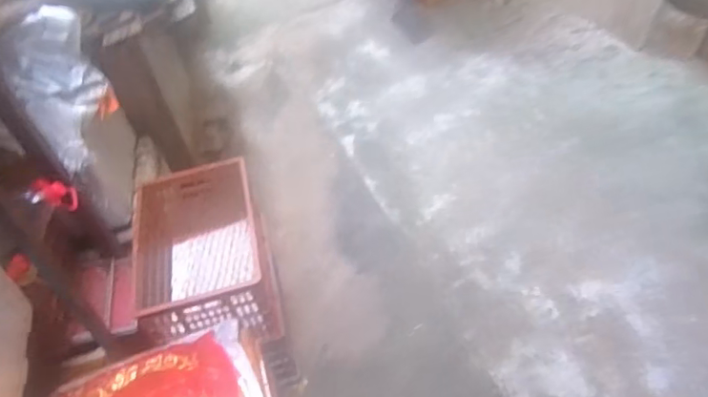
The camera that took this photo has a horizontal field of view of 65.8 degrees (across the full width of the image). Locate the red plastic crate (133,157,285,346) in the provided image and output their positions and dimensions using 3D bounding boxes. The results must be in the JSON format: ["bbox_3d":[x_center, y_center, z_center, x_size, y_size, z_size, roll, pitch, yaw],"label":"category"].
[{"bbox_3d":[-0.410,0.147,1.498,0.322,0.238,0.526,-16,46,-5],"label":"red plastic crate"}]

